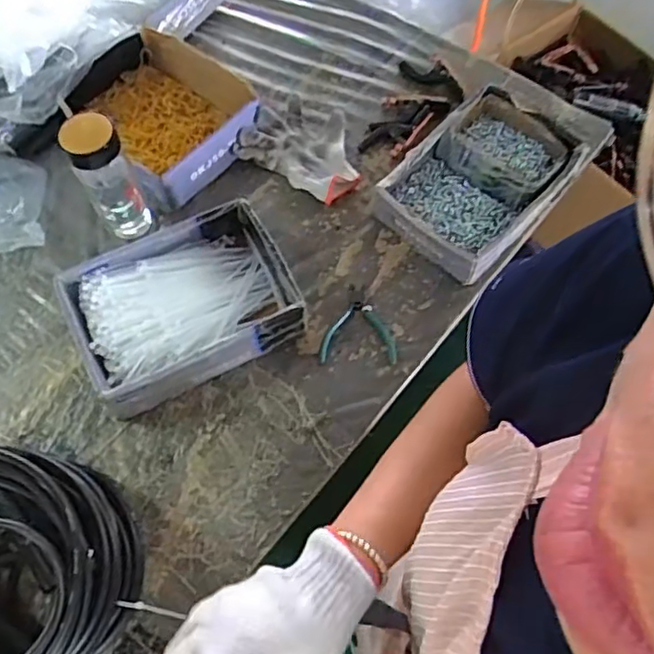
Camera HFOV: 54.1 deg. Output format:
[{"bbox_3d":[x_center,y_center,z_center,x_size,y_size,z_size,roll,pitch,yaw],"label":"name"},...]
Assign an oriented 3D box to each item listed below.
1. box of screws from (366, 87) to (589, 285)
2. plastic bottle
[{"bbox_3d":[0.204,-0.191,0.863,0.179,0.081,0.250,40,70,17],"label":"box of screws"},{"bbox_3d":[-0.270,-0.180,0.801,0.068,0.183,0.058,-28,67,-13],"label":"plastic bottle"}]

